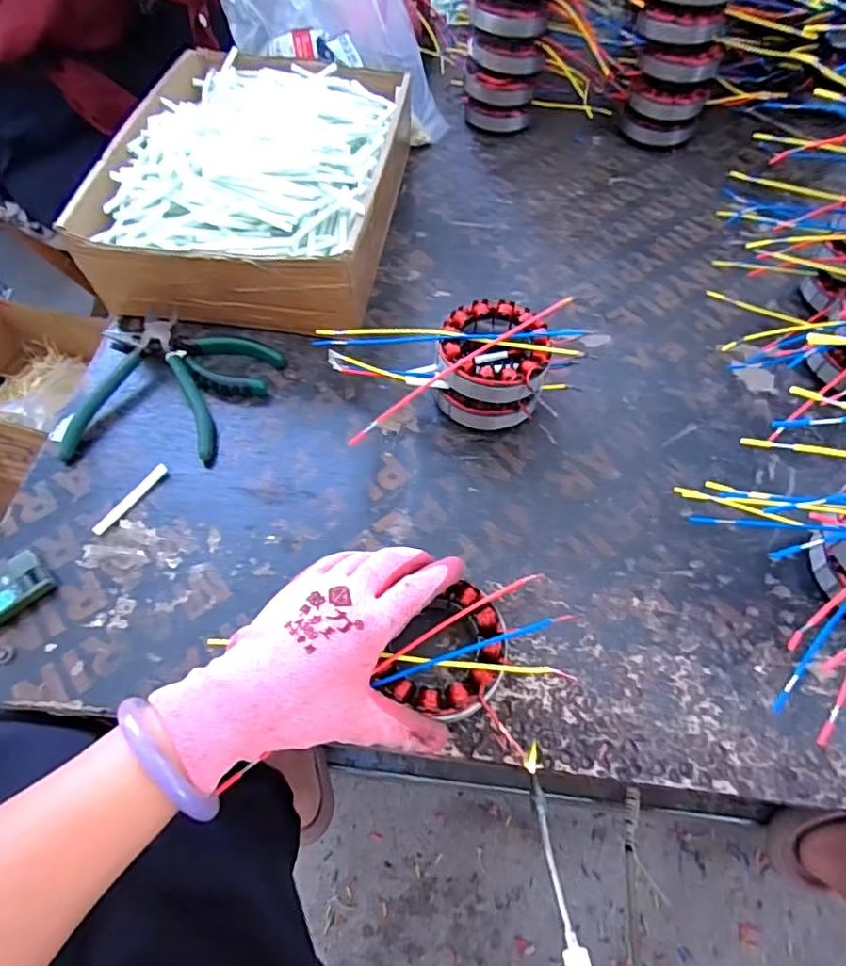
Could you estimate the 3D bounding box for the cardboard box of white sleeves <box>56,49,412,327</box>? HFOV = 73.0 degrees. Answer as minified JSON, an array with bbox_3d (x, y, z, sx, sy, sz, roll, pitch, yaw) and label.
[{"bbox_3d":[-0.150,-0.292,0.558,0.244,0.111,0.326,6,58,5],"label":"cardboard box of white sleeves"}]

